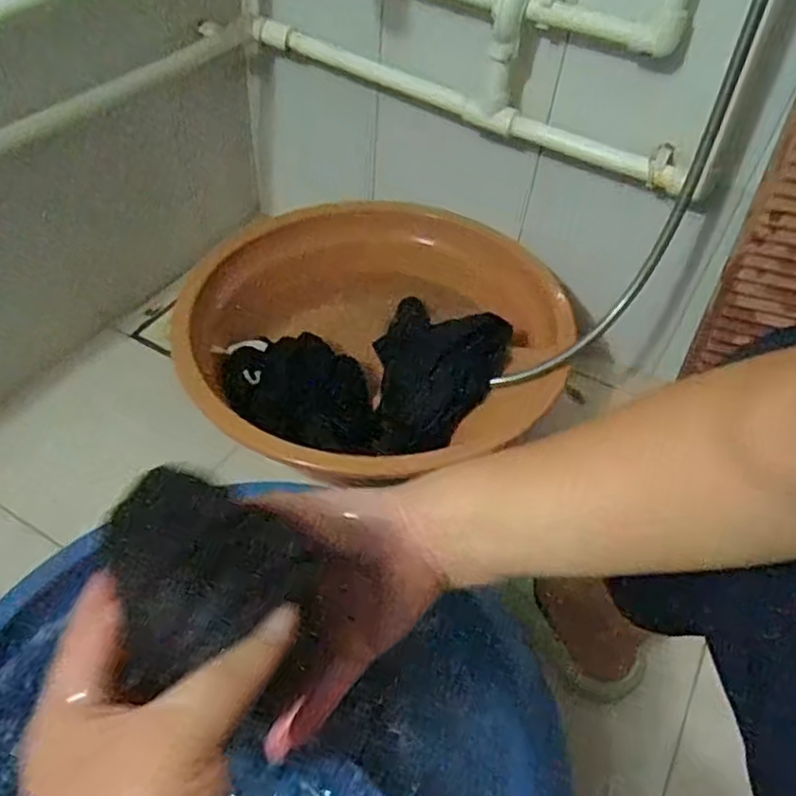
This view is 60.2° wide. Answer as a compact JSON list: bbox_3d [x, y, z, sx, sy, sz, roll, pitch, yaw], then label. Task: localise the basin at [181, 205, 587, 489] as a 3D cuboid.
[{"bbox_3d":[-0.051,-0.068,0.887,0.437,0.104,0.446,3,48,-3],"label":"basin"}]

